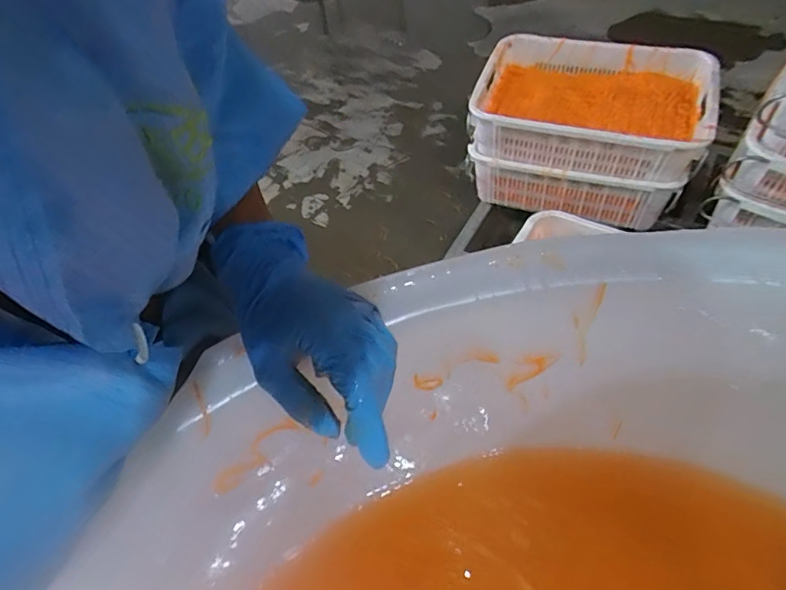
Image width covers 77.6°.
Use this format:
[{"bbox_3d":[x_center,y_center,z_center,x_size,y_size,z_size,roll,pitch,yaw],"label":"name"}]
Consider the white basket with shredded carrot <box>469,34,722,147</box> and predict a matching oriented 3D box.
[{"bbox_3d":[0.556,-0.545,1.356,0.627,0.158,0.442,13,56,15],"label":"white basket with shredded carrot"}]

